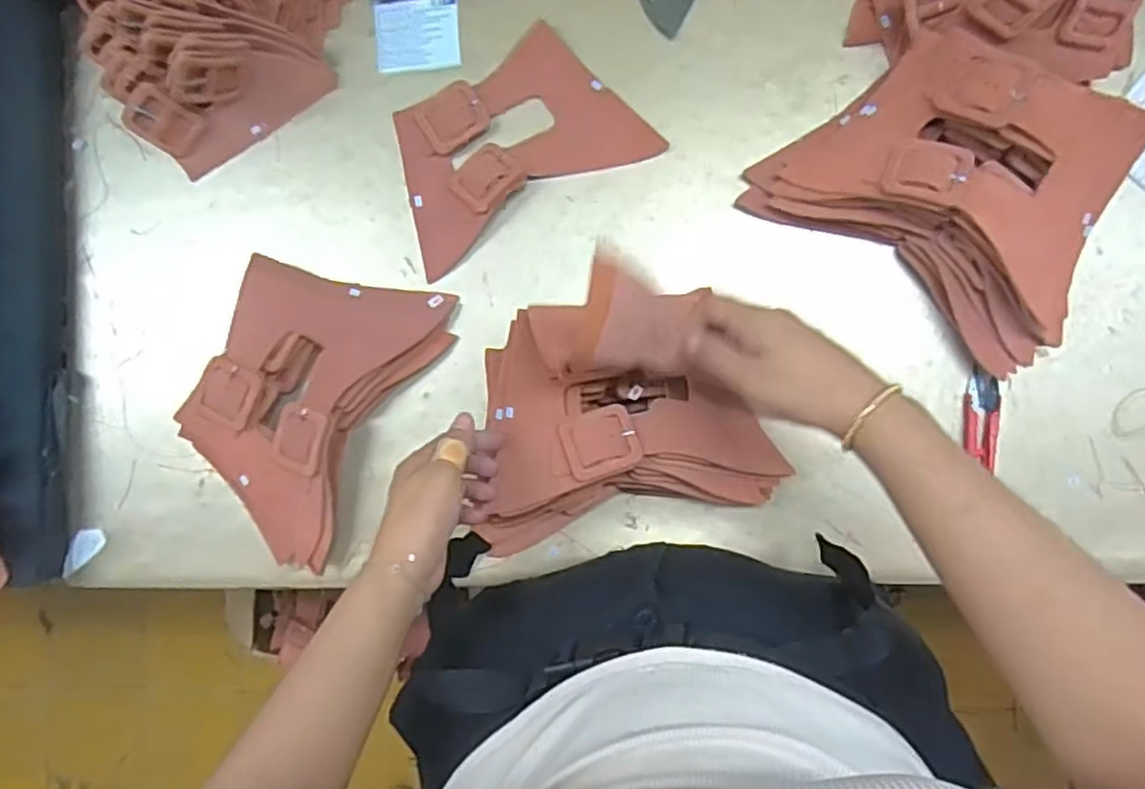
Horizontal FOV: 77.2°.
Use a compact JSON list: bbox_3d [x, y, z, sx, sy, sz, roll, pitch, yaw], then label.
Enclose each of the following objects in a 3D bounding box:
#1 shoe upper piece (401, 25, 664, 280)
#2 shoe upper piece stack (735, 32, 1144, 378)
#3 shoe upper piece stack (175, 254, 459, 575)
[{"bbox_3d":[-0.054,-0.206,0.579,0.206,0.029,0.128,-29,86,5],"label":"shoe upper piece"},{"bbox_3d":[0.278,-0.151,0.514,0.240,0.077,0.168,36,93,5],"label":"shoe upper piece stack"},{"bbox_3d":[-0.224,0.004,0.585,0.161,0.042,0.241,27,92,6],"label":"shoe upper piece stack"}]

